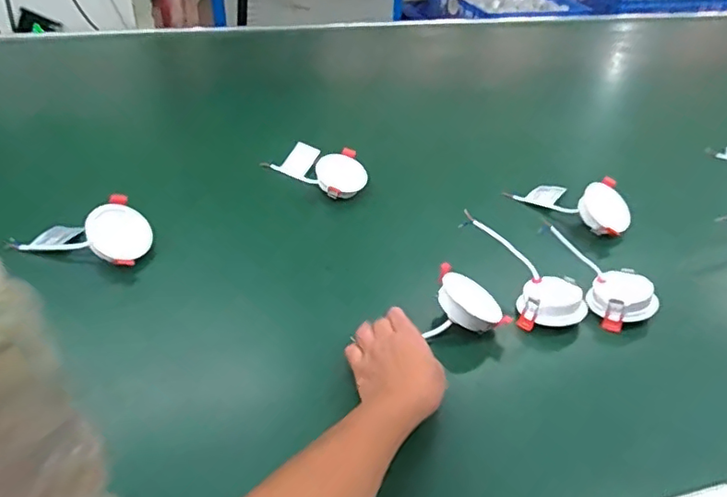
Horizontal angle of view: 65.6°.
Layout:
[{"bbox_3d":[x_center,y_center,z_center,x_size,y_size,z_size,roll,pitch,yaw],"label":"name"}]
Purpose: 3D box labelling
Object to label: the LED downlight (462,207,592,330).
[{"bbox_3d":[0.175,0.022,0.641,0.080,0.031,0.170,-23,59,-30],"label":"LED downlight"}]

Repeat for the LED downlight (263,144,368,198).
[{"bbox_3d":[-0.065,-0.121,0.835,0.162,0.048,0.076,29,44,30],"label":"LED downlight"}]

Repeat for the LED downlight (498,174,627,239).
[{"bbox_3d":[0.292,-0.068,0.784,0.069,0.056,0.151,-31,38,-28],"label":"LED downlight"}]

